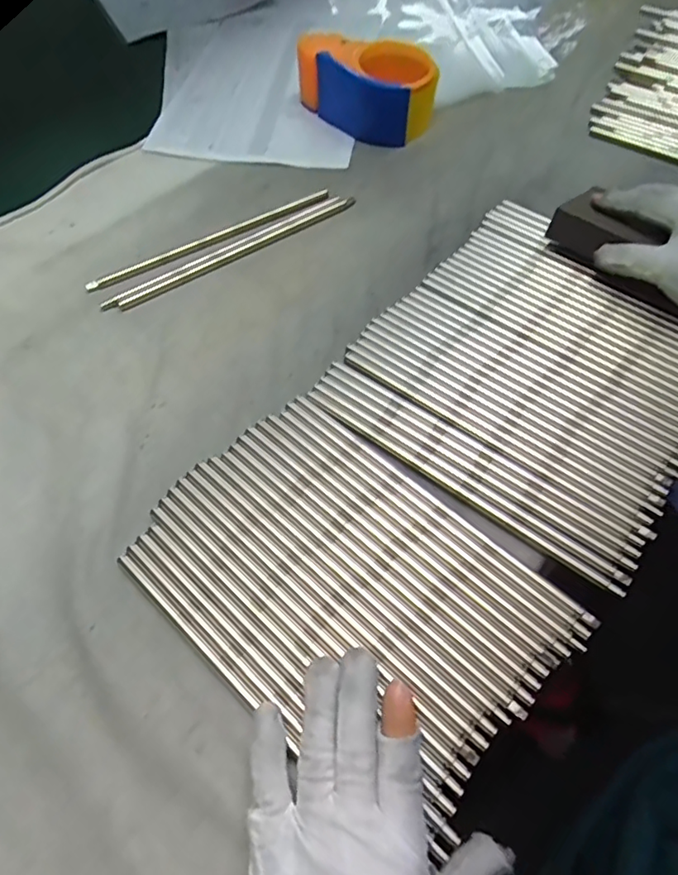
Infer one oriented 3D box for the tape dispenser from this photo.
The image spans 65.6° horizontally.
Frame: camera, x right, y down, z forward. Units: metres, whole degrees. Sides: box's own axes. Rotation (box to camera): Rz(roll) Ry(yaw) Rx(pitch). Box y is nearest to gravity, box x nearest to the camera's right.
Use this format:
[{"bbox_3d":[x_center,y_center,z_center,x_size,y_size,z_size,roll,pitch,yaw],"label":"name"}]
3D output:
[{"bbox_3d":[0.030,-0.350,0.519,0.131,0.062,0.078,35,67,21],"label":"tape dispenser"}]

